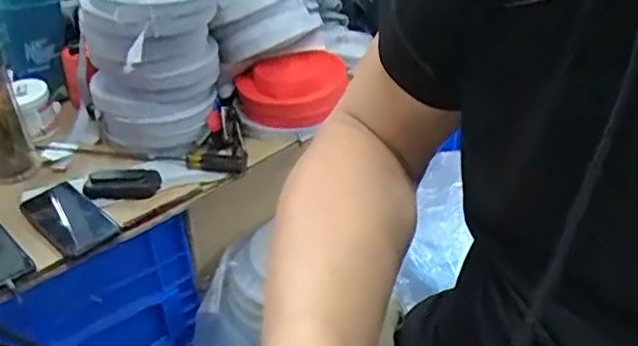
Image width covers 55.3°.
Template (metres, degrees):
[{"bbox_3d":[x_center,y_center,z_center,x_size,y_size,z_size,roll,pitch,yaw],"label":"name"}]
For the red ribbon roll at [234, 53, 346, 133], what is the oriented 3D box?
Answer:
[{"bbox_3d":[-0.043,-0.149,1.081,0.201,0.073,0.134,-8,38,-9],"label":"red ribbon roll"}]

